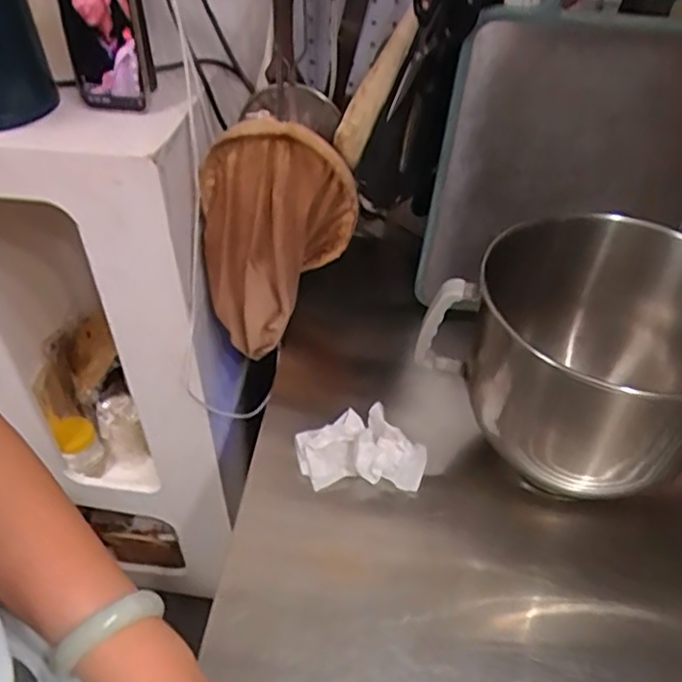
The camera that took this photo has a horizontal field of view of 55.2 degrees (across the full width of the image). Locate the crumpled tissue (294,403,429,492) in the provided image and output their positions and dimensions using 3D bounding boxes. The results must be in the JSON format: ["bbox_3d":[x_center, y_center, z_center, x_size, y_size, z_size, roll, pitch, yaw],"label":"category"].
[{"bbox_3d":[0.020,0.105,0.656,0.126,0.025,0.084,1,44,0],"label":"crumpled tissue"}]

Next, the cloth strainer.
[{"bbox_3d":[-0.082,-0.134,0.787,0.157,0.243,0.154,-22,49,-22],"label":"cloth strainer"}]

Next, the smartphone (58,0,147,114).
[{"bbox_3d":[-0.255,-0.326,0.693,0.079,0.159,0.015,6,37,6],"label":"smartphone"}]

